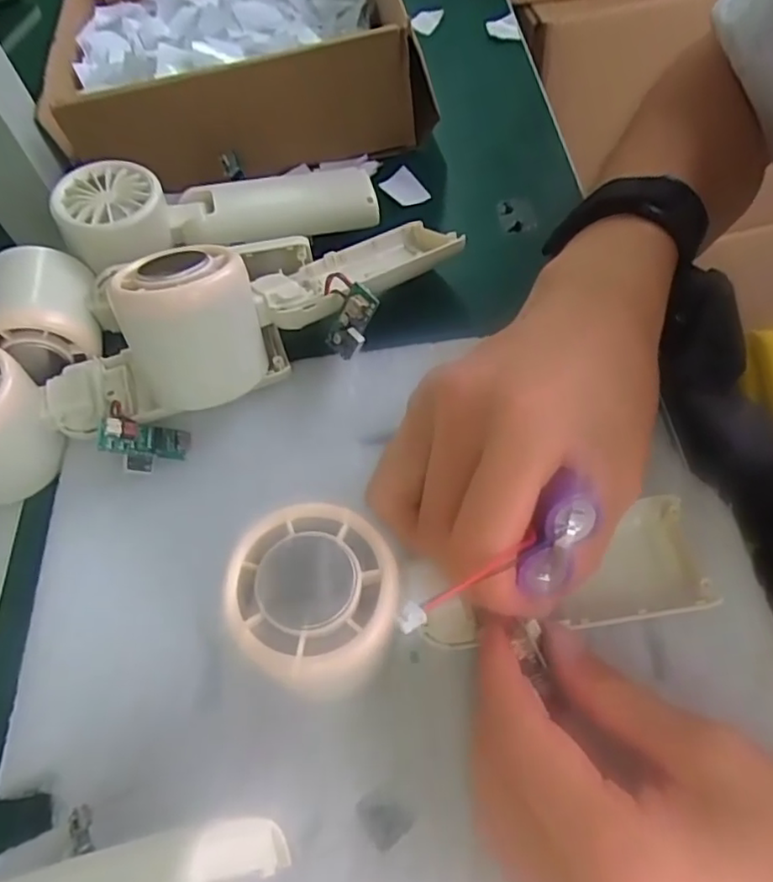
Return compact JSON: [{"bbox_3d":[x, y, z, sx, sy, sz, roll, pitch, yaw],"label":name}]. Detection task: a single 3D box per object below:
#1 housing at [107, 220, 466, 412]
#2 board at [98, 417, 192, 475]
[{"bbox_3d":[-0.037,-0.073,0.285,0.164,0.056,0.067,-28,61,-11],"label":"housing"},{"bbox_3d":[-0.108,0.003,0.277,0.037,0.022,0.007,14,11,-39],"label":"board"}]

